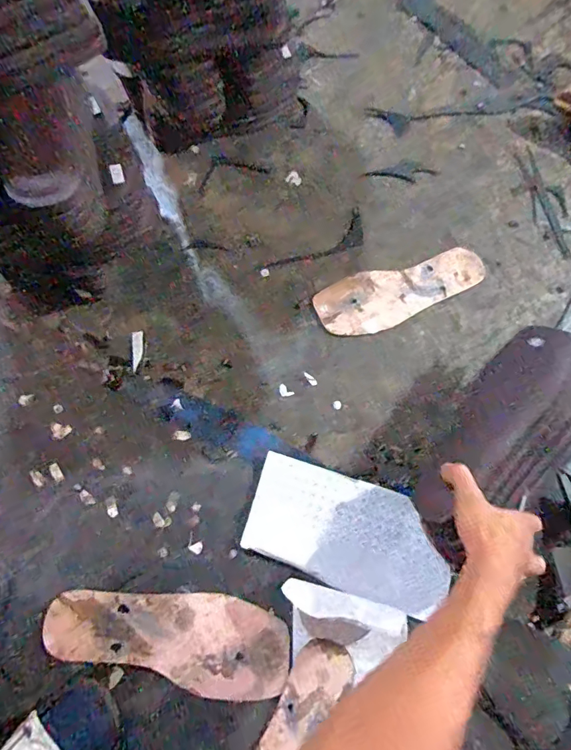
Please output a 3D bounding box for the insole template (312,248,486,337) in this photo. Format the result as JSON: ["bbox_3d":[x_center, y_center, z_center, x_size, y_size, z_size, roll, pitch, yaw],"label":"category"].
[{"bbox_3d":[0.167,-0.120,0.653,0.249,0.007,0.086,-19,79,-6],"label":"insole template"}]

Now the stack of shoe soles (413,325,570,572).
[{"bbox_3d":[0.252,0.081,0.525,0.116,0.086,0.281,36,89,9],"label":"stack of shoe soles"}]

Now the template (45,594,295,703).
[{"bbox_3d":[-0.126,0.284,0.493,0.257,0.010,0.093,9,73,1],"label":"template"}]

